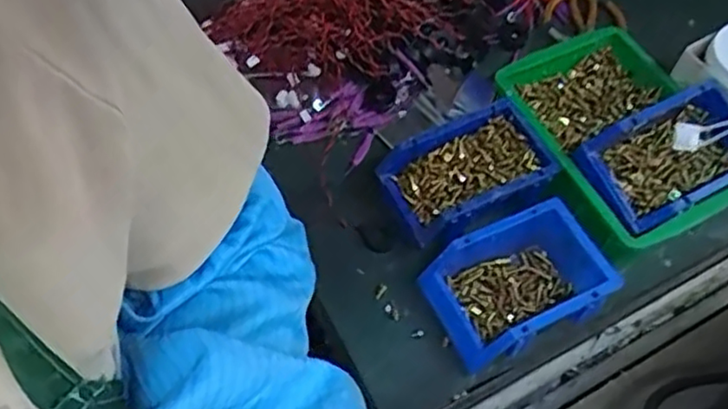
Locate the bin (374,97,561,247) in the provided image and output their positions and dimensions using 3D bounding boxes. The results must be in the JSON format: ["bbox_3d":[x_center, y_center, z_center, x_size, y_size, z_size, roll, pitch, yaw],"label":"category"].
[{"bbox_3d":[0.107,-0.028,0.719,0.161,0.067,0.111,-23,61,-15],"label":"bin"}]

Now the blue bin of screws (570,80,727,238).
[{"bbox_3d":[0.311,-0.047,0.680,0.170,0.057,0.109,-25,61,-16],"label":"blue bin of screws"}]

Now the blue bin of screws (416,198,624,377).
[{"bbox_3d":[0.148,0.079,0.652,0.156,0.063,0.113,-22,60,-14],"label":"blue bin of screws"}]

